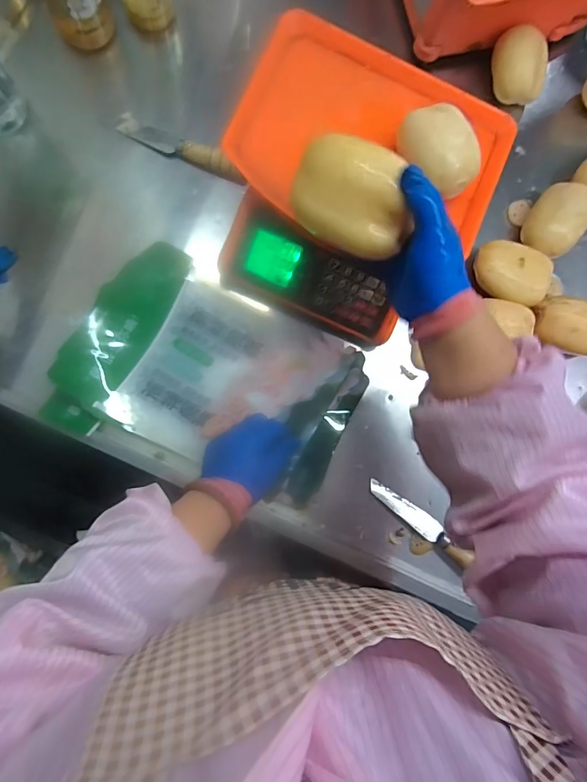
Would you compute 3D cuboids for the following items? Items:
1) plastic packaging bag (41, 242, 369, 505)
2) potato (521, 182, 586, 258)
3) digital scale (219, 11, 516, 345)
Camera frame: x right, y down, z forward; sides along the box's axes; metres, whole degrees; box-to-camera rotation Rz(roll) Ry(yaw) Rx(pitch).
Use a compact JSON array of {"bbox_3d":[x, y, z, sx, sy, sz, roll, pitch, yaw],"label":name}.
[{"bbox_3d":[-0.093,-0.015,0.518,0.339,0.039,0.234,23,84,-3],"label":"plastic packaging bag"},{"bbox_3d":[0.359,-0.228,0.574,0.075,0.056,0.090,32,83,-2],"label":"potato"},{"bbox_3d":[0.069,-0.230,0.506,0.291,0.119,0.286,20,84,-4],"label":"digital scale"}]

